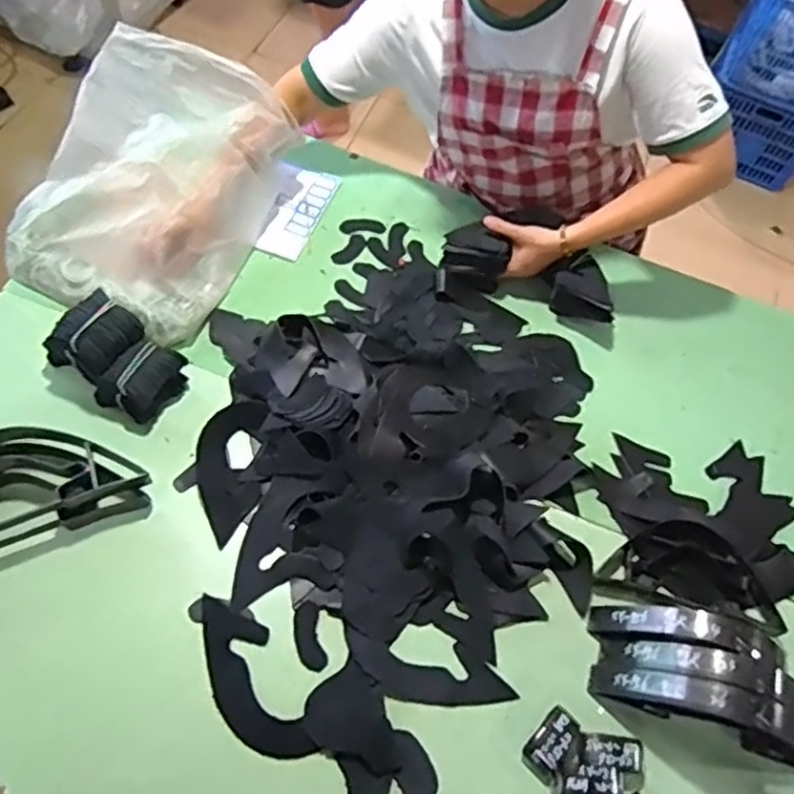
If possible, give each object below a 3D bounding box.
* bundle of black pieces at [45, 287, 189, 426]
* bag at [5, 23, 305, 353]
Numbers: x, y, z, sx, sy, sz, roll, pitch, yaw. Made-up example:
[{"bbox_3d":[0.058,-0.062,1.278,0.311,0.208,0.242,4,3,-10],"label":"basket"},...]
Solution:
[{"bbox_3d":[-0.356,-0.052,0.874,0.149,0.092,0.114,39,71,13],"label":"bundle of black pieces"},{"bbox_3d":[-0.358,-0.318,1.026,0.308,0.167,0.446,21,68,6],"label":"bag"}]

